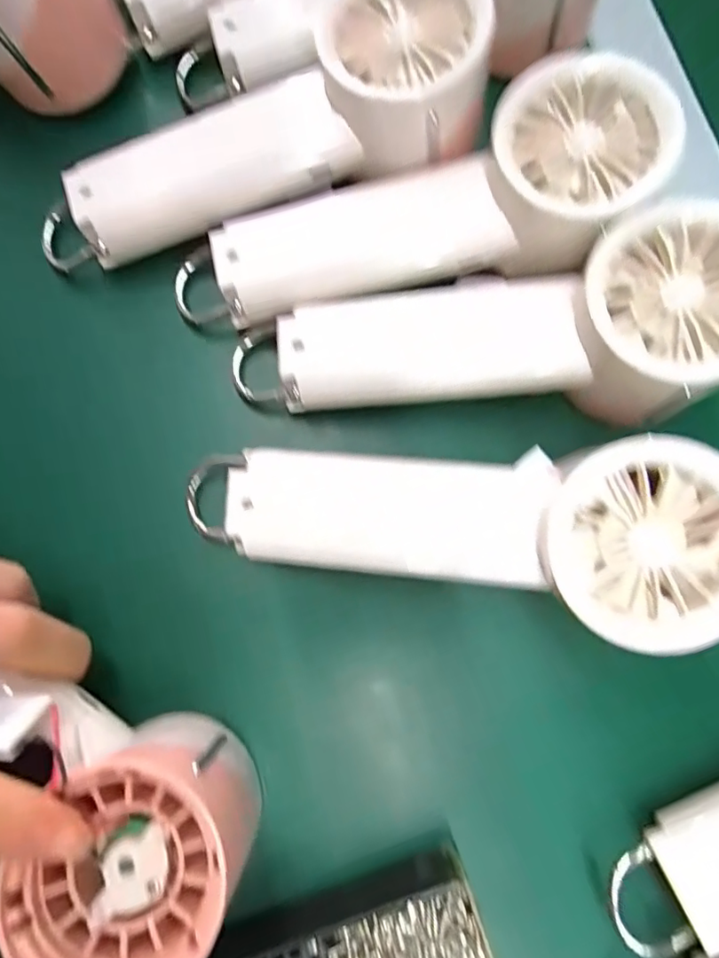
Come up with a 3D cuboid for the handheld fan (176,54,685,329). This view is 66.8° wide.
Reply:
[{"bbox_3d":[0.017,-0.099,0.213,0.194,0.034,0.064,-14,80,13],"label":"handheld fan"}]

